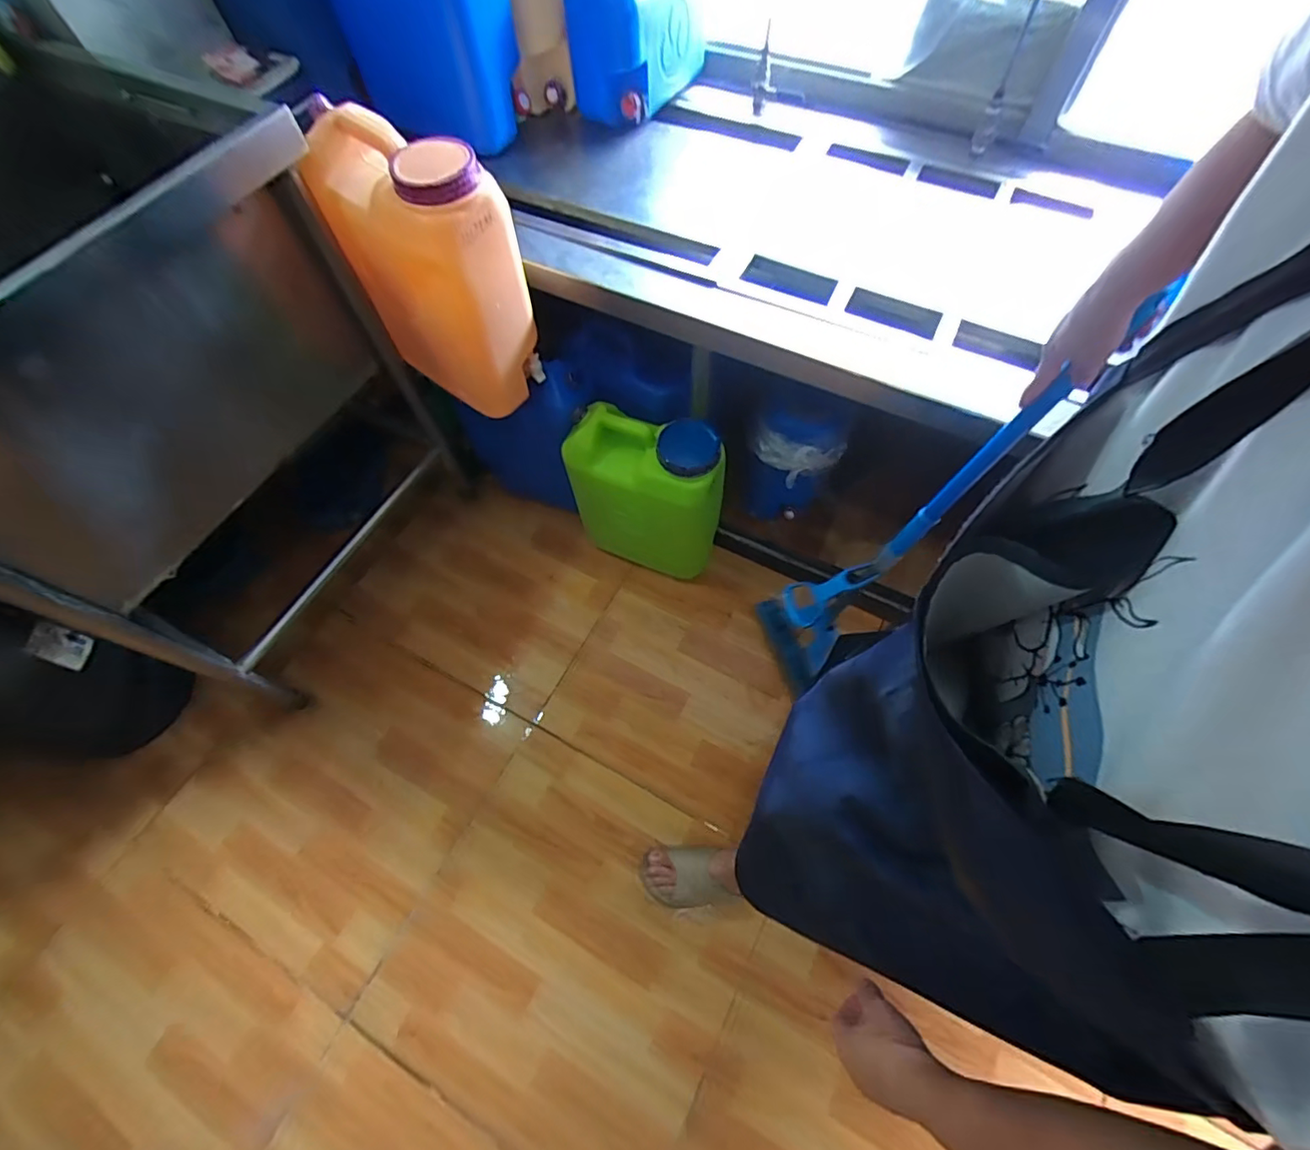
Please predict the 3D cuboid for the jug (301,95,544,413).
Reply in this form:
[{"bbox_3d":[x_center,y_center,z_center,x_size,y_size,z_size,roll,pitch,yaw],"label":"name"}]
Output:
[{"bbox_3d":[-0.370,-0.500,0.949,0.287,0.422,0.187,33,69,16],"label":"jug"}]

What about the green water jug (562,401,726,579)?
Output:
[{"bbox_3d":[-0.013,-0.183,1.274,0.320,0.428,0.175,16,65,9],"label":"green water jug"}]

